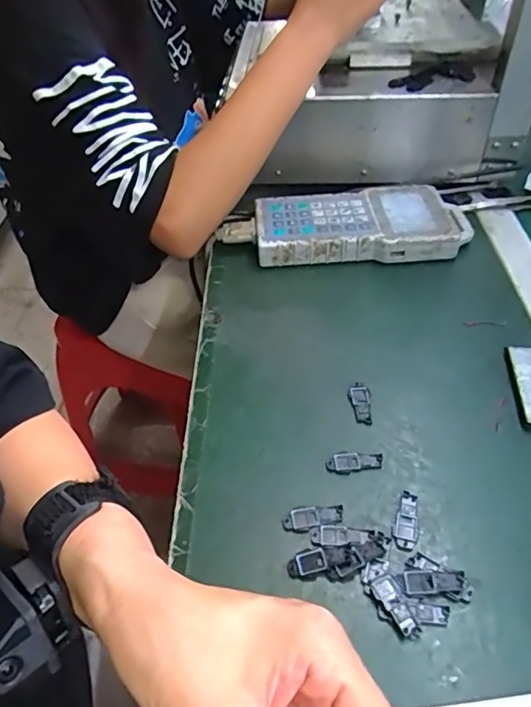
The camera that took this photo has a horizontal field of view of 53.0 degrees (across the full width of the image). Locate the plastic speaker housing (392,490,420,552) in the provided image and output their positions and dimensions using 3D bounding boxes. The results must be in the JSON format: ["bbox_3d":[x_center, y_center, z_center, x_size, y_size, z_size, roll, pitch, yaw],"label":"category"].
[{"bbox_3d":[0.093,0.109,0.348,0.016,0.004,0.041,13,48,17],"label":"plastic speaker housing"}]

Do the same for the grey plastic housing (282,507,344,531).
[{"bbox_3d":[0.032,0.108,0.352,0.039,0.004,0.014,-7,45,-2],"label":"grey plastic housing"}]

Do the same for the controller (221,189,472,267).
[{"bbox_3d":[0.085,-0.139,0.582,0.264,0.039,0.109,-3,45,2],"label":"controller"}]

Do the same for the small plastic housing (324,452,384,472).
[{"bbox_3d":[0.064,0.077,0.381,0.040,0.004,0.013,-3,45,2],"label":"small plastic housing"}]

